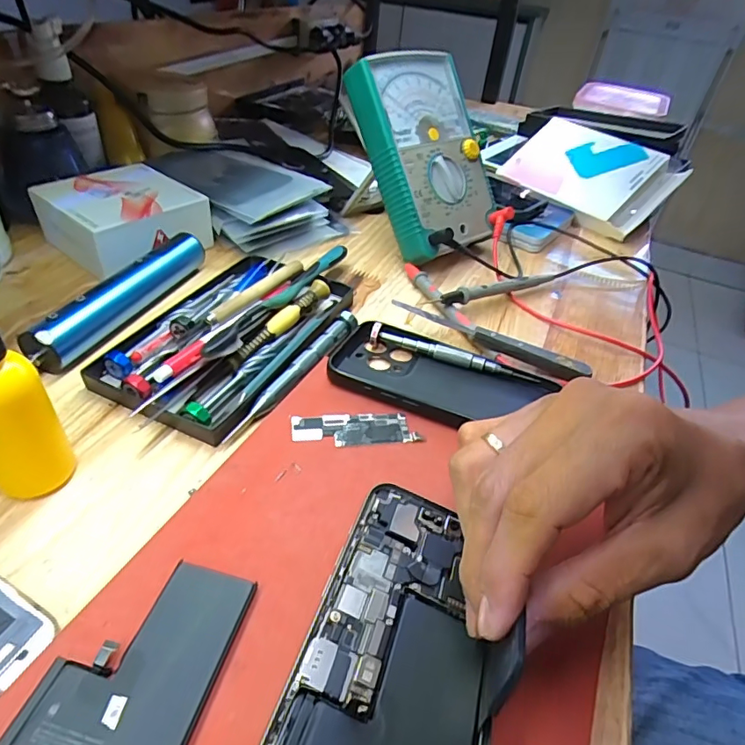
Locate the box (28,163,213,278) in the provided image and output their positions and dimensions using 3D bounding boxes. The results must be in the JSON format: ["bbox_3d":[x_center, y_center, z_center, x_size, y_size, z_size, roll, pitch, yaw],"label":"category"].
[{"bbox_3d":[-0.207,-0.127,0.422,0.105,0.047,0.104,31,45,25],"label":"box"}]

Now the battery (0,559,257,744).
[{"bbox_3d":[-0.086,0.107,0.189,0.057,0.005,0.075,13,40,7],"label":"battery"}]

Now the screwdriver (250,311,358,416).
[{"bbox_3d":[-0.041,-0.009,0.327,0.011,0.014,0.106,24,43,19],"label":"screwdriver"}]

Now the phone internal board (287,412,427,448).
[{"bbox_3d":[-0.010,0.032,0.290,0.072,0.004,0.023,-1,41,-10],"label":"phone internal board"}]

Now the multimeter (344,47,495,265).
[{"bbox_3d":[0.051,-0.189,0.437,0.110,0.165,0.041,-24,13,-25],"label":"multimeter"}]

